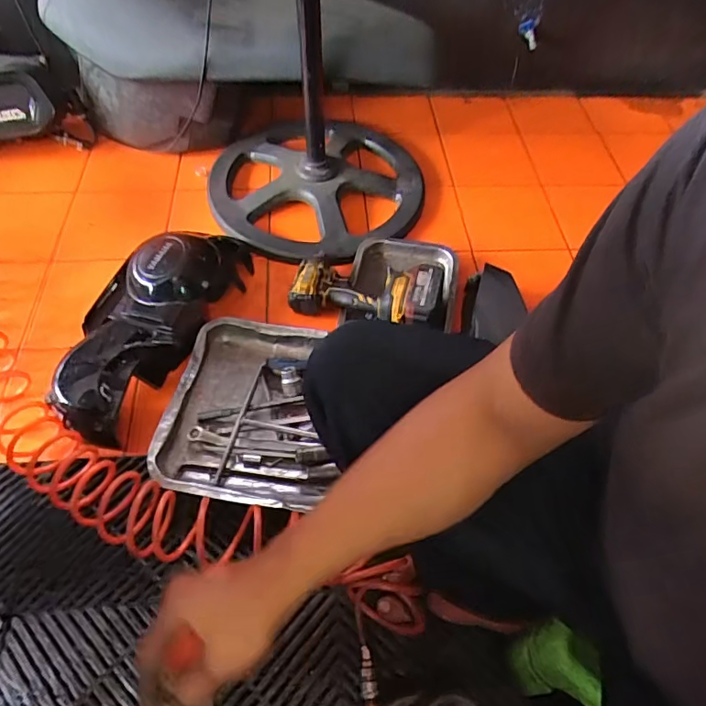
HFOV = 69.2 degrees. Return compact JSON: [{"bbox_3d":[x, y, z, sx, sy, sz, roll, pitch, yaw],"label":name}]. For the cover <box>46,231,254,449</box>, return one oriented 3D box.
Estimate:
[{"bbox_3d":[-0.325,-0.066,0.829,0.170,0.107,0.425,23,58,12],"label":"cover"}]

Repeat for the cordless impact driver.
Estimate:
[{"bbox_3d":[0.024,-0.106,0.871,0.249,0.087,0.122,15,57,7],"label":"cordless impact driver"}]

